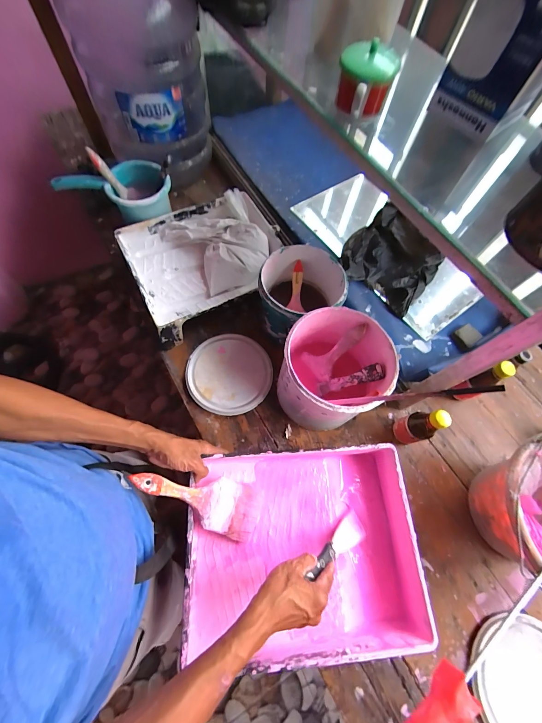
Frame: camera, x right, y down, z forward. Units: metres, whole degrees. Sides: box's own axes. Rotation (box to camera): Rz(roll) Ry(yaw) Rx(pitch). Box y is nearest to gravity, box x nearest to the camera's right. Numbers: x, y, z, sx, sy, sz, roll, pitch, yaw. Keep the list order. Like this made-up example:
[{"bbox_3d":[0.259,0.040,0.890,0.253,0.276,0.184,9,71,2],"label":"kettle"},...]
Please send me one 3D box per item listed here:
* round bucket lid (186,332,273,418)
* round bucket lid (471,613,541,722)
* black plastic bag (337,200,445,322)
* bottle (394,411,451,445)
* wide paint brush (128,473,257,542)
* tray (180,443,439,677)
[{"bbox_3d":[-0.087,0.023,0.620,0.173,0.026,0.177,1,67,-2],"label":"round bucket lid"},{"bbox_3d":[0.402,0.510,0.449,0.172,0.026,0.176,1,67,-2],"label":"round bucket lid"},{"bbox_3d":[0.281,-0.241,0.679,0.202,0.074,0.197,36,70,12],"label":"black plastic bag"},{"bbox_3d":[0.276,0.123,0.542,0.043,0.145,0.042,1,67,-2],"label":"bottle"},{"bbox_3d":[-0.112,0.208,0.438,0.194,0.020,0.076,26,66,-18],"label":"wide paint brush"},{"bbox_3d":[0.052,0.295,0.472,0.348,0.091,0.273,-3,67,-3],"label":"tray"}]

